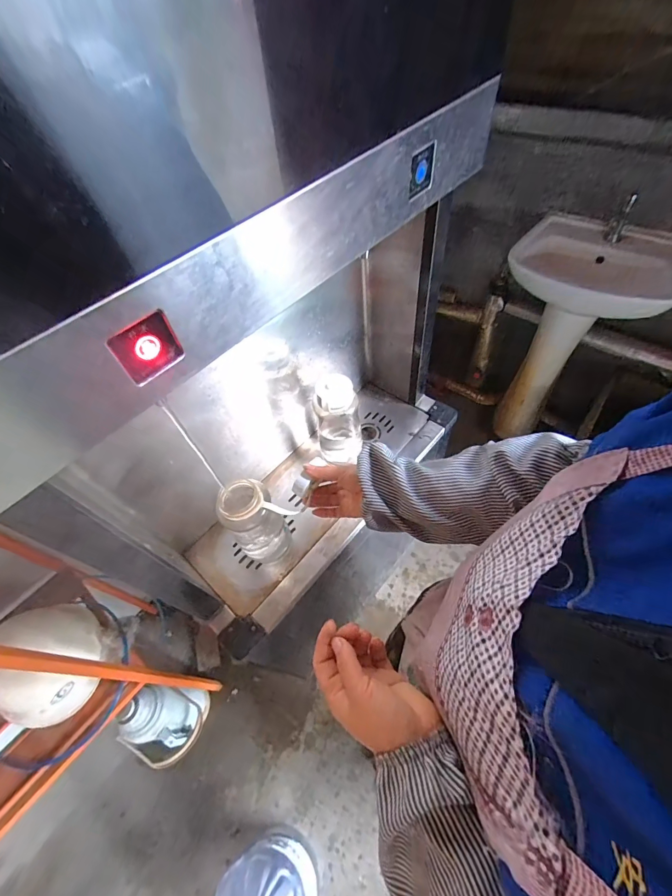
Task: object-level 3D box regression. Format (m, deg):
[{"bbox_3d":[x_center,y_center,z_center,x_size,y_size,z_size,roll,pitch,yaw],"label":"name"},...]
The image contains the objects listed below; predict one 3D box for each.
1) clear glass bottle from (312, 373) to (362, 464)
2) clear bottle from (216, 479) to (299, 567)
[{"bbox_3d":[0.006,-0.047,0.708,0.083,0.200,0.073,-7,54,0],"label":"clear glass bottle"},{"bbox_3d":[-0.127,0.122,0.615,0.087,0.180,0.072,-19,55,-8],"label":"clear bottle"}]

